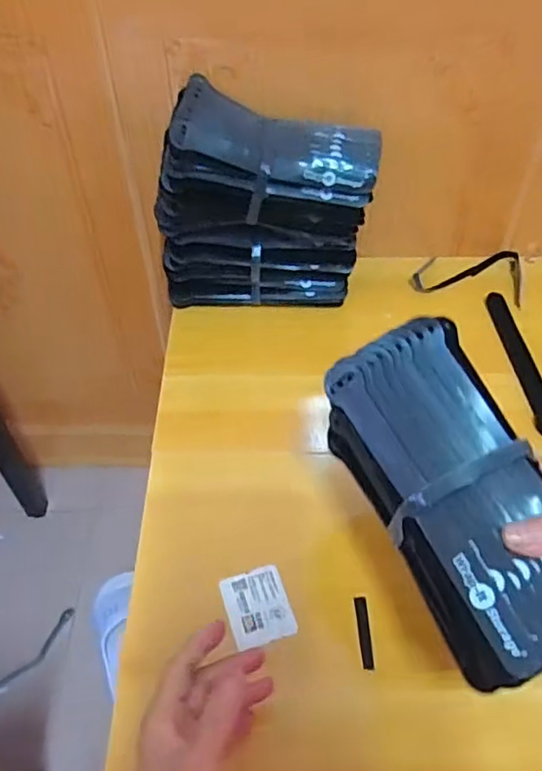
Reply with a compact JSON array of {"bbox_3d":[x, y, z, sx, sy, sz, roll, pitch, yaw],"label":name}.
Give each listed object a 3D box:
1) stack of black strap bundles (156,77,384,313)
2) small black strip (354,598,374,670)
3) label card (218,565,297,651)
[{"bbox_3d":[-0.006,-0.192,0.635,0.218,0.198,0.090,1,50,1],"label":"stack of black strap bundles"},{"bbox_3d":[0.072,0.191,0.463,0.009,0.006,0.054,-2,50,-1],"label":"small black strip"},{"bbox_3d":[-0.010,0.175,0.477,0.049,0.004,0.059,-15,50,-11],"label":"label card"}]

